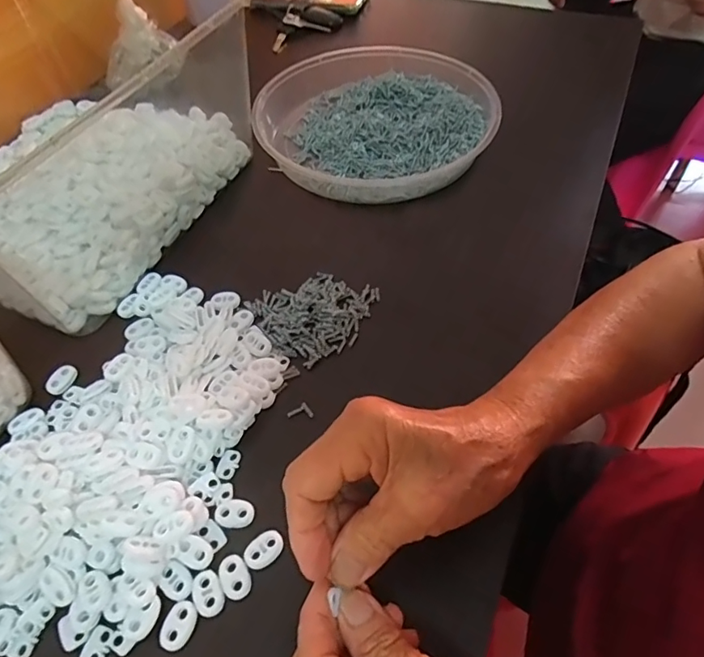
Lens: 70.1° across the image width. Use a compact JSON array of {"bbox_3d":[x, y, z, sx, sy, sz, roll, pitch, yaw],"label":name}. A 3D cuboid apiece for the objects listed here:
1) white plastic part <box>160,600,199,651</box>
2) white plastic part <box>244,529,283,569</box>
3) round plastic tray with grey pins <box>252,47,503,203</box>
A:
[{"bbox_3d":[-0.089,0.152,0.258,0.016,0.004,0.022,16,55,14],"label":"white plastic part"},{"bbox_3d":[-0.049,0.122,0.279,0.022,0.004,0.017,-32,58,-20],"label":"white plastic part"},{"bbox_3d":[0.024,-0.211,0.496,0.223,0.053,0.212,-1,53,2],"label":"round plastic tray with grey pins"}]

